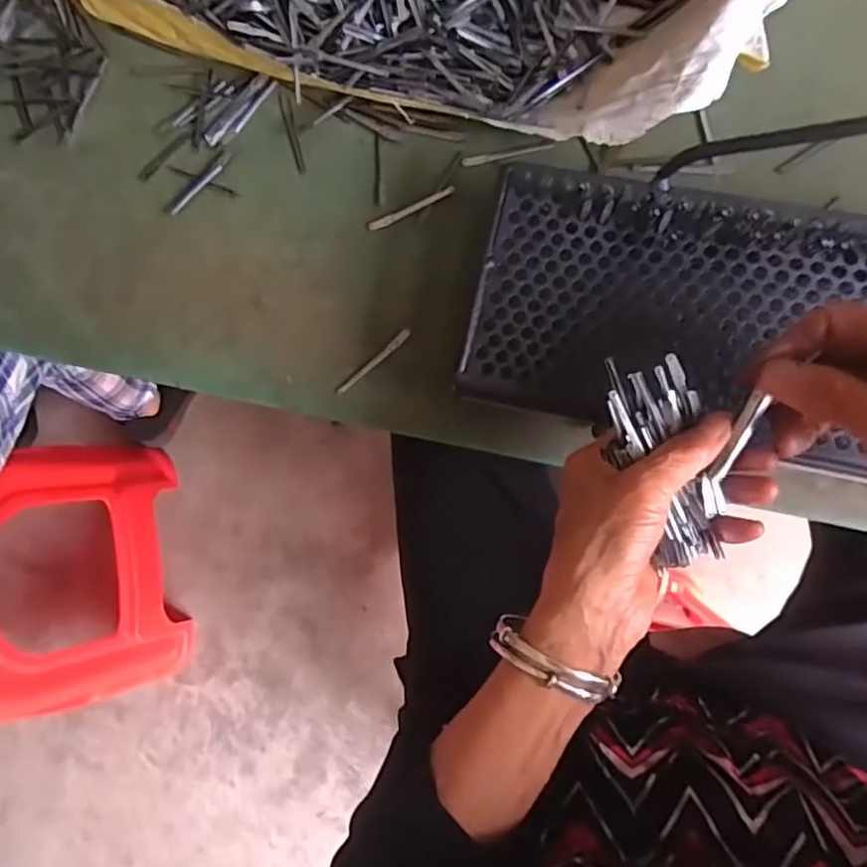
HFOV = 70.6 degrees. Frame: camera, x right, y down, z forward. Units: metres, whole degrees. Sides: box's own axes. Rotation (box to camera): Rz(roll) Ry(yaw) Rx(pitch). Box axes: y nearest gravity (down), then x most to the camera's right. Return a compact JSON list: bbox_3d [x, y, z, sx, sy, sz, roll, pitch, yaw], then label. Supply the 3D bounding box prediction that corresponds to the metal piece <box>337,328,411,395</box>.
[{"bbox_3d":[-0.043,-0.052,0.448,0.068,0.007,0.006,-41,83,2],"label":"metal piece"}]

